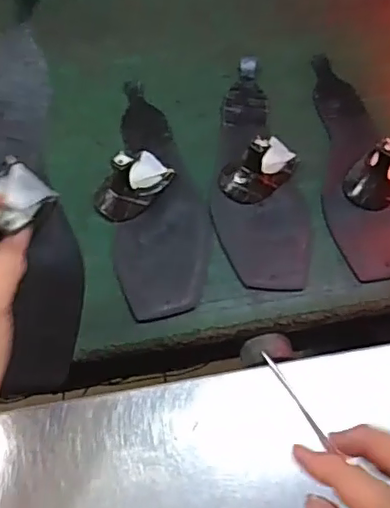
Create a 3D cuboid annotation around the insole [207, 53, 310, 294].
[{"bbox_3d":[0.051,-0.082,0.543,0.082,0.009,0.254,-8,62,-3],"label":"insole"}]

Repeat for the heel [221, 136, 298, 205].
[{"bbox_3d":[0.059,-0.084,0.516,0.072,0.045,0.044,-29,65,-15],"label":"heel"}]

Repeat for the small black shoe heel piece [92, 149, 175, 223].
[{"bbox_3d":[-0.057,-0.071,0.510,0.049,0.045,0.077,33,66,16],"label":"small black shoe heel piece"}]

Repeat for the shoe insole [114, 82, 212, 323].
[{"bbox_3d":[-0.029,-0.059,0.534,0.080,0.010,0.252,-1,61,-1],"label":"shoe insole"}]

